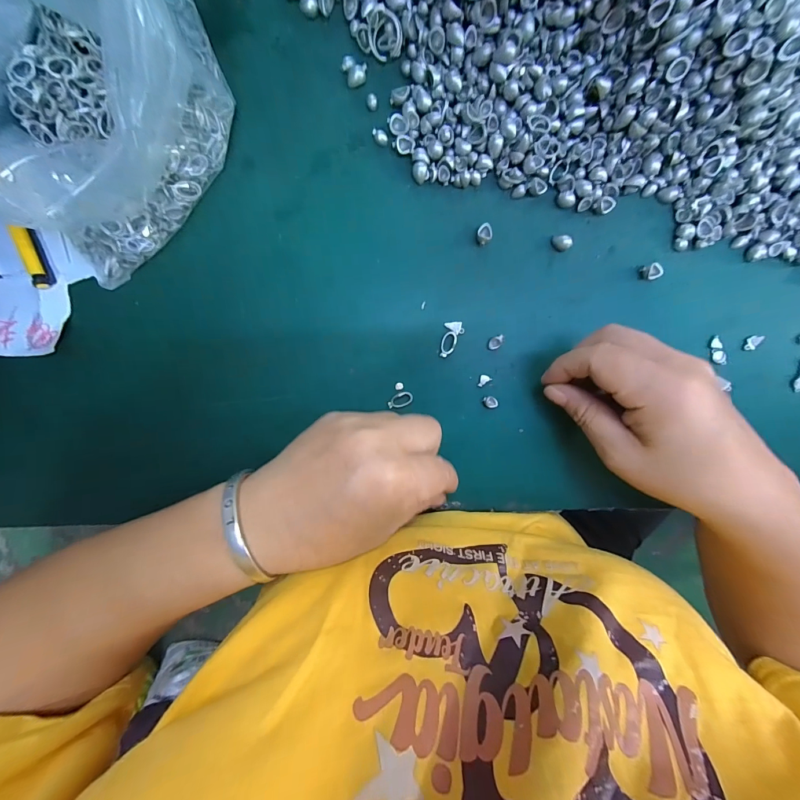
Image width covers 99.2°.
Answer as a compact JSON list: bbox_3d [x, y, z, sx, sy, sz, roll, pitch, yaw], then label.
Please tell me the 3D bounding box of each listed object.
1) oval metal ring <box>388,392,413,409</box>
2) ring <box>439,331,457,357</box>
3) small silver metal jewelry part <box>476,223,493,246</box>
[{"bbox_3d":[0.000,0.000,0.240,0.018,0.004,0.010,-18,98,3],"label":"oval metal ring"},{"bbox_3d":[0.034,-0.038,0.236,0.010,0.004,0.018,15,98,-2],"label":"ring"},{"bbox_3d":[0.056,-0.111,0.227,0.012,0.006,0.011,0,99,0],"label":"small silver metal jewelry part"}]

